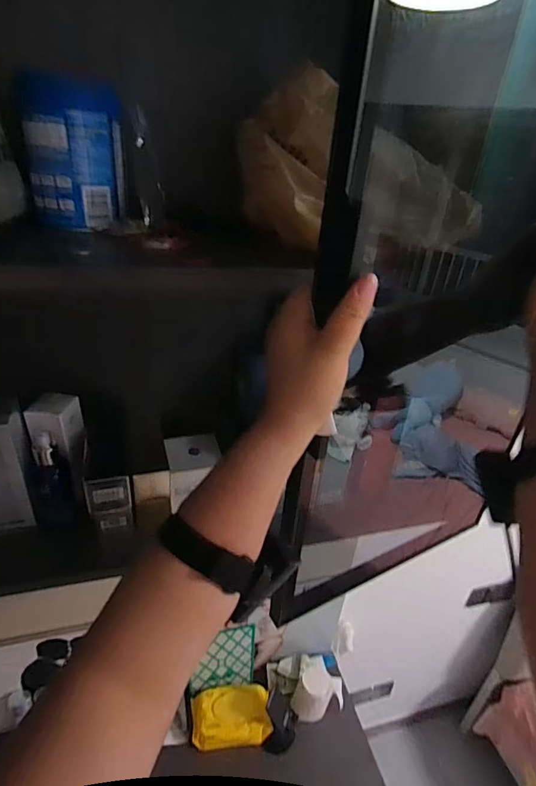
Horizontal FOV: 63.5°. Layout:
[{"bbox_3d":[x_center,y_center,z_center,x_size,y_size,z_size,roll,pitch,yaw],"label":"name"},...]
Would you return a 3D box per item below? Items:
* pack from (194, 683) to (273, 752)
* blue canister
[{"bbox_3d":[-0.093,0.813,1.091,0.193,0.067,0.123,-1,29,-11],"label":"pack"},{"bbox_3d":[-0.205,-0.252,0.460,0.091,0.133,0.078,7,29,3],"label":"blue canister"}]

